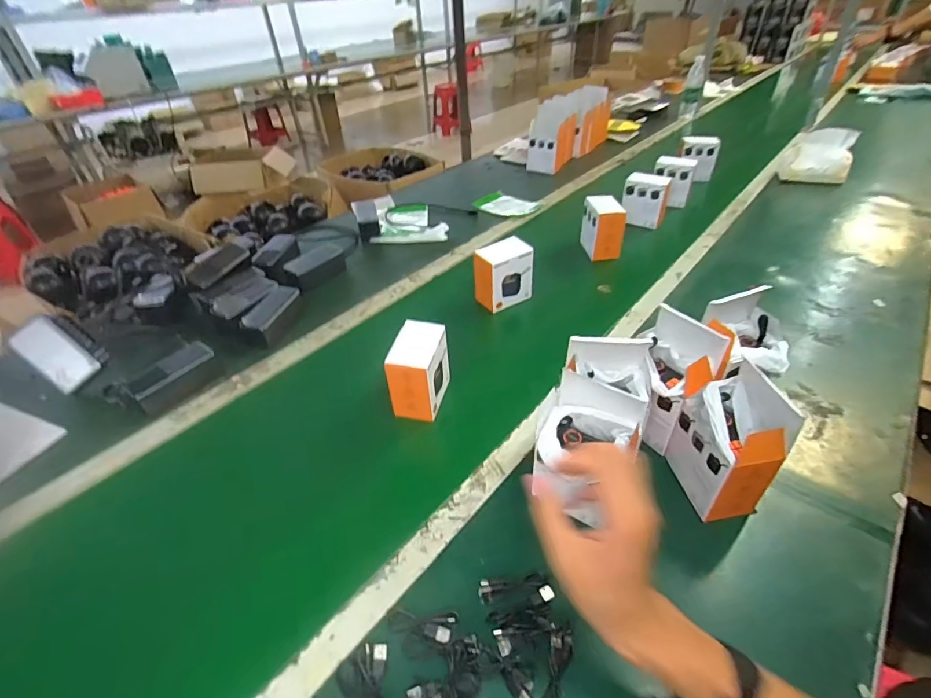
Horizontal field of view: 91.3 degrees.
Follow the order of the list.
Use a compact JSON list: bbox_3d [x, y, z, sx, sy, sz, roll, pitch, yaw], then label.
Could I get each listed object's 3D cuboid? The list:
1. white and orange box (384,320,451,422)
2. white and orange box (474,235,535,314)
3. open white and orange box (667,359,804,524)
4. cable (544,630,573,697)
[{"bbox_3d":[-0.069,0.034,0.695,0.063,0.108,0.108,5,41,13],"label":"white and orange box"},{"bbox_3d":[0.076,-0.151,0.906,0.106,0.109,0.067,-26,44,-22],"label":"white and orange box"},{"bbox_3d":[0.305,0.112,0.528,0.078,0.150,0.102,-8,40,-2],"label":"open white and orange box"},{"bbox_3d":[0.086,0.306,0.428,0.020,0.017,0.074,9,42,17],"label":"cable"}]

